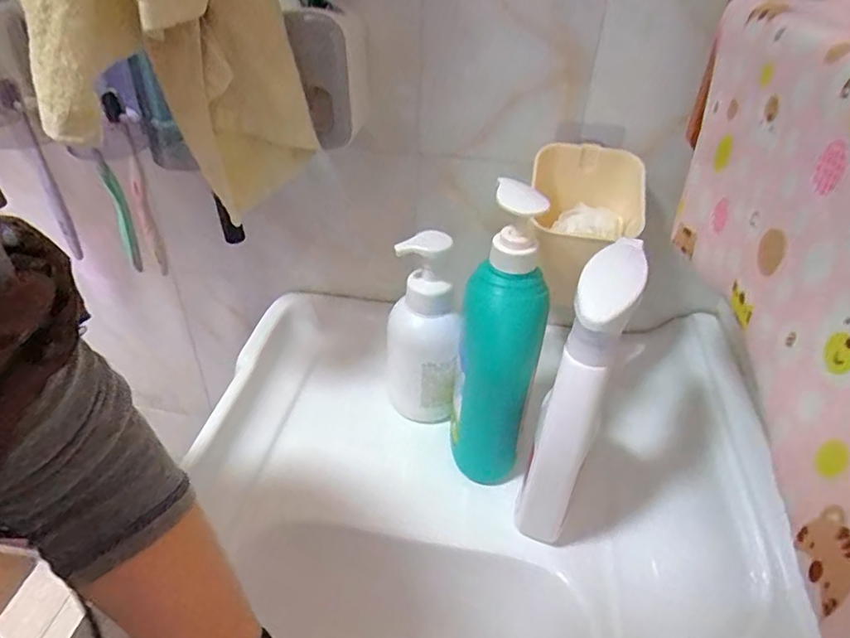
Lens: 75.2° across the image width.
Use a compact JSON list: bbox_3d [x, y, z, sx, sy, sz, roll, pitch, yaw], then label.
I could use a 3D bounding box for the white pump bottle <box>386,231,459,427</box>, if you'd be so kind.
[{"bbox_3d":[-0.005,0.014,0.526,0.069,0.188,0.060,0,37,-3],"label":"white pump bottle"}]

